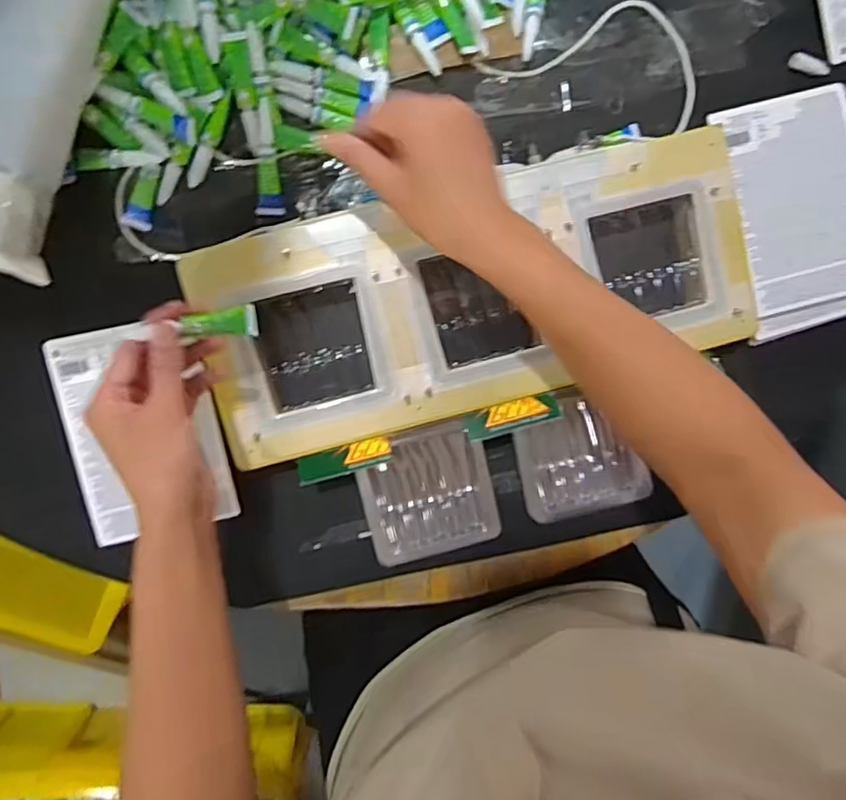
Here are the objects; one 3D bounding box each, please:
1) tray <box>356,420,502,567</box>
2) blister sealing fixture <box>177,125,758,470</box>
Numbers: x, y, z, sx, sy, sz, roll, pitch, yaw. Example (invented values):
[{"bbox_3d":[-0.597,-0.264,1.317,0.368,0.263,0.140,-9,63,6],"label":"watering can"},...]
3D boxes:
[{"bbox_3d":[0.004,0.077,0.499,0.102,0.016,0.102,-15,96,-4],"label":"tray"},{"bbox_3d":[0.044,-0.077,0.482,0.425,0.036,0.181,-15,96,-5],"label":"blister sealing fixture"}]

